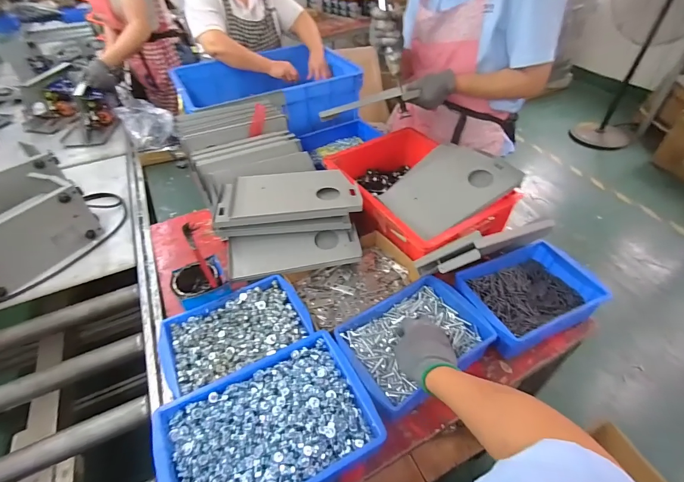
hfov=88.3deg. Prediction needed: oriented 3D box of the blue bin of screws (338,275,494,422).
[{"bbox_3d":[0.127,0.185,0.657,0.255,0.079,0.185,-25,49,-21],"label":"blue bin of screws"}]

